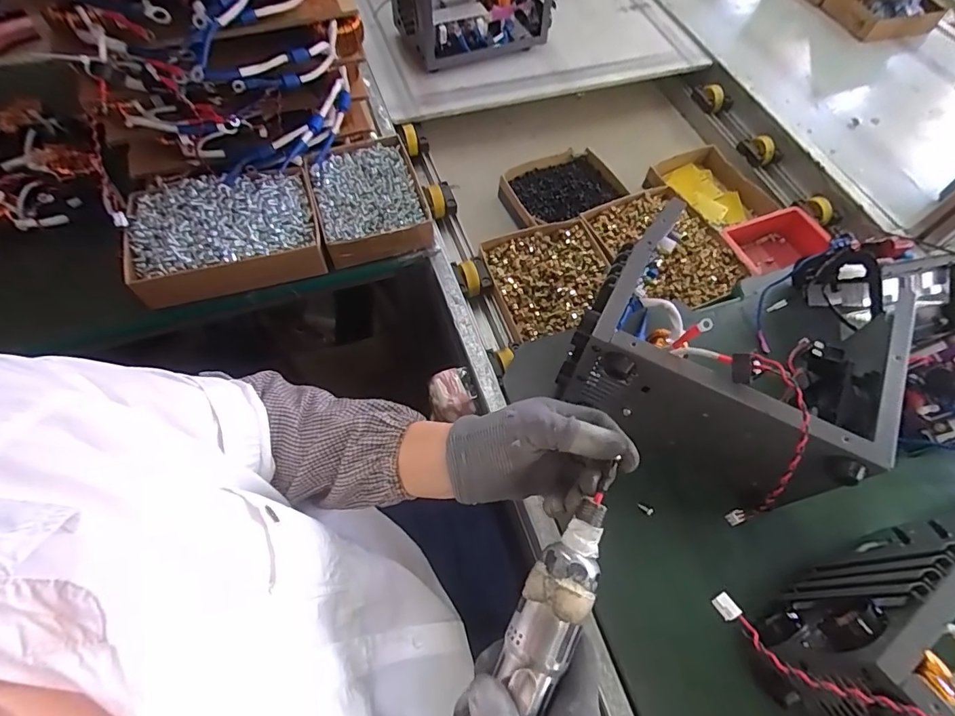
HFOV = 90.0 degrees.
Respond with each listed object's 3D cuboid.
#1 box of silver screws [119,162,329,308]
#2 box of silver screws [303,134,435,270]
[{"bbox_3d":[-0.301,-0.152,0.577,0.215,0.061,0.149,-10,62,-8],"label":"box of silver screws"},{"bbox_3d":[-0.141,-0.207,0.623,0.134,0.044,0.174,-16,63,-11],"label":"box of silver screws"}]

